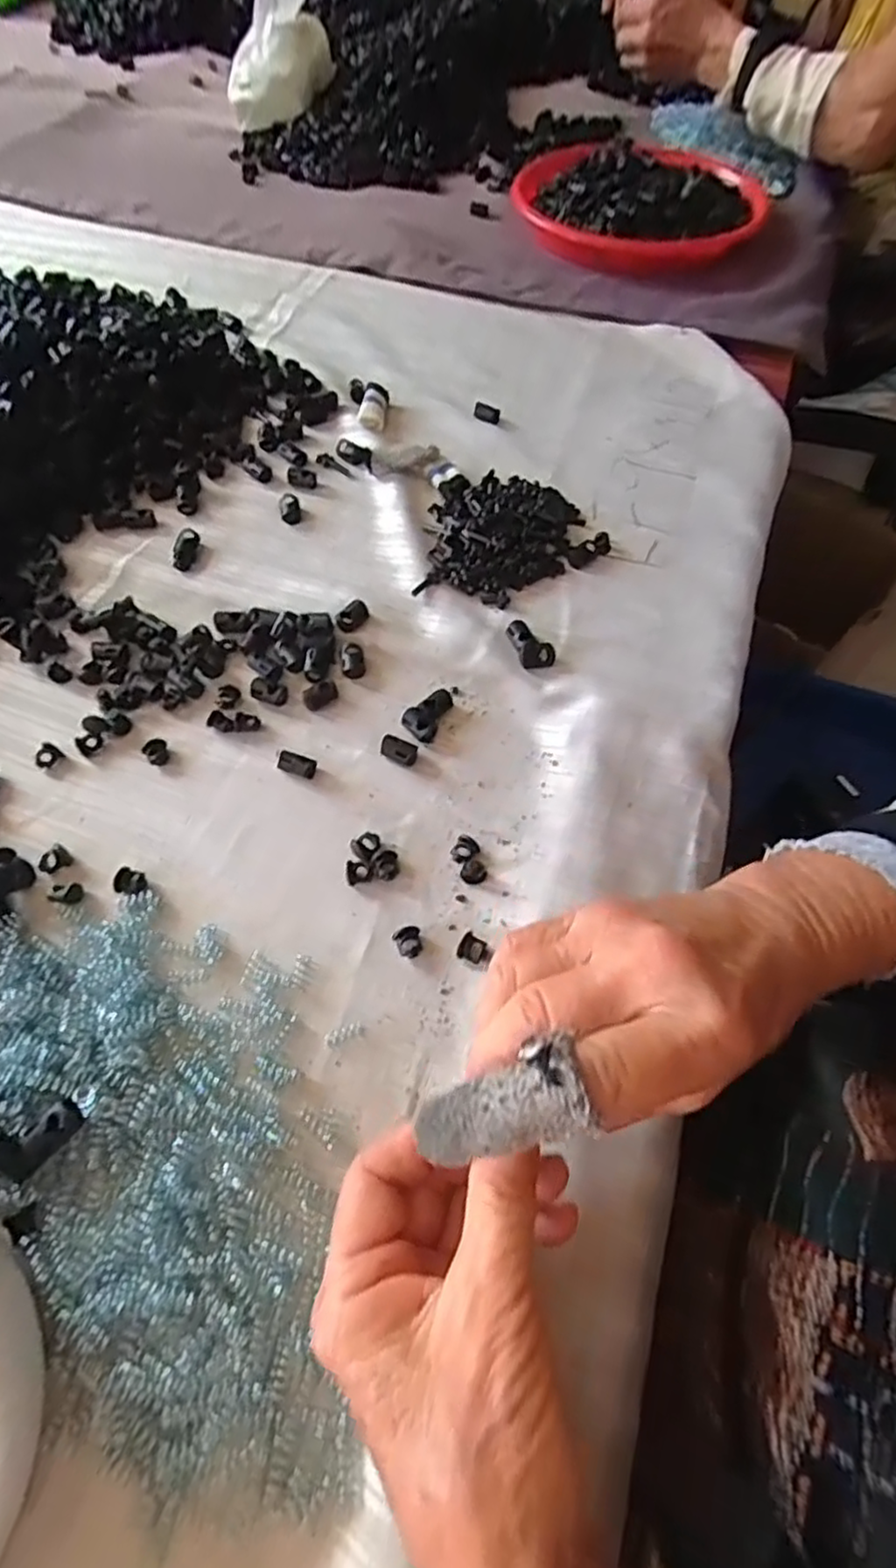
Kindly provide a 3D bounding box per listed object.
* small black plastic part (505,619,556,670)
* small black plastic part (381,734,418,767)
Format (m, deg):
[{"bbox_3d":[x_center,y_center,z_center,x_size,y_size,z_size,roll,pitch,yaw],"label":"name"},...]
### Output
[{"bbox_3d":[0.048,-0.083,0.388,0.019,0.009,0.033,-24,64,-14],"label":"small black plastic part"},{"bbox_3d":[-0.027,-0.019,0.361,0.020,0.007,0.014,22,63,10],"label":"small black plastic part"}]

